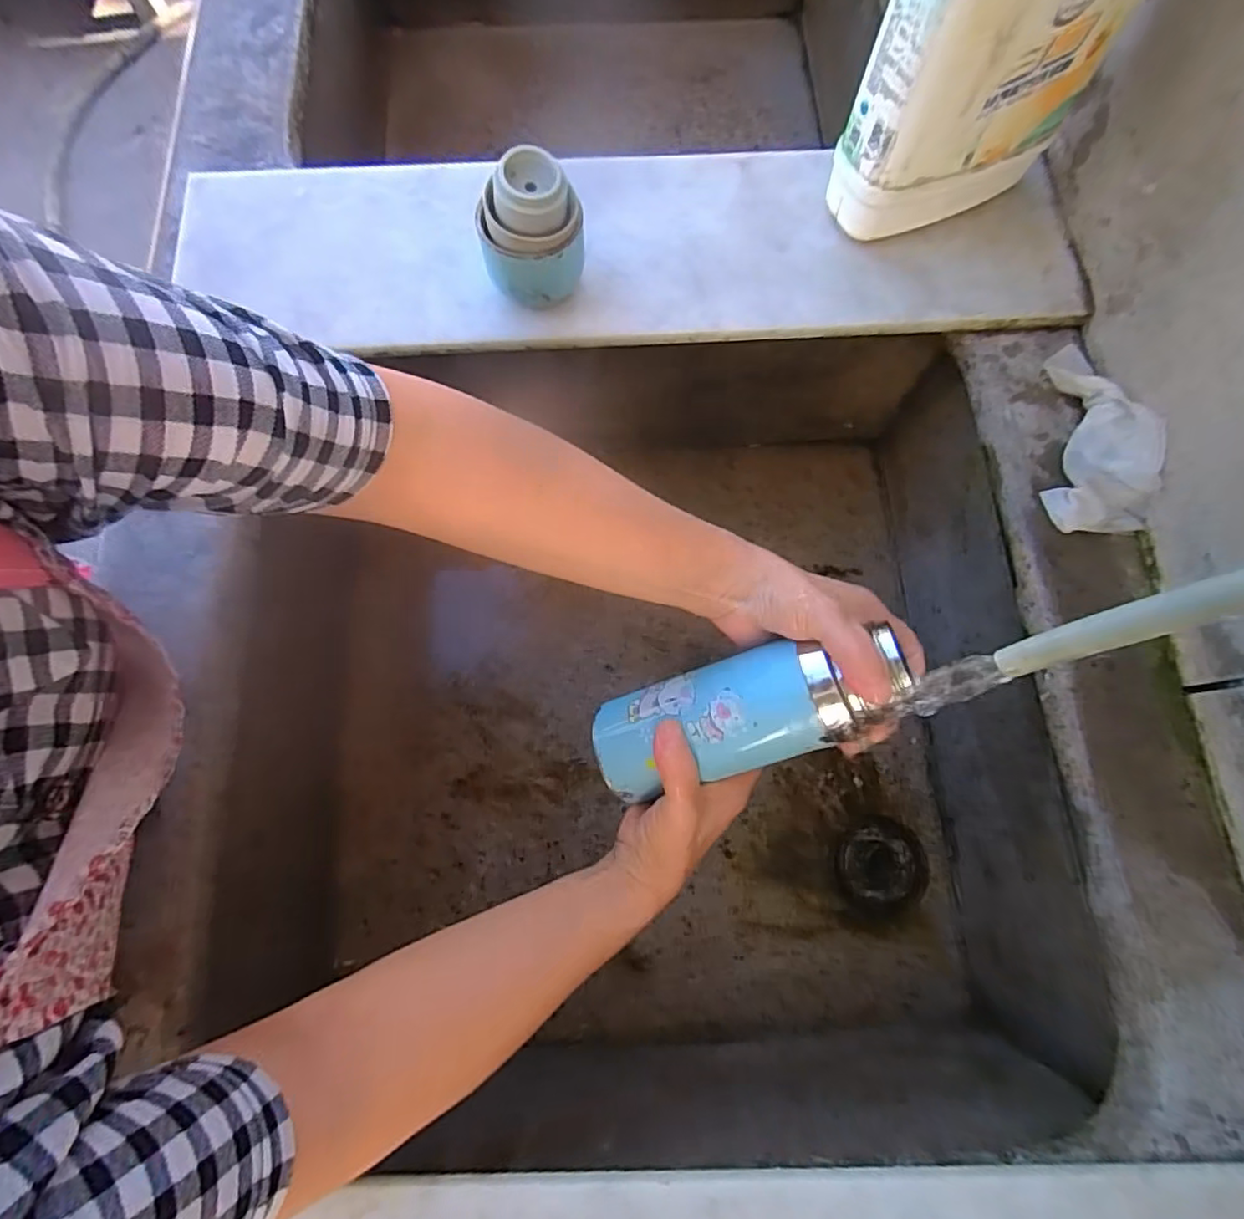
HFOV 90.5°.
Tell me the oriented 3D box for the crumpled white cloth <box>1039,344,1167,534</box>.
[{"bbox_3d":[0.293,-0.108,0.385,0.056,0.037,0.124,4,74,1],"label":"crumpled white cloth"}]

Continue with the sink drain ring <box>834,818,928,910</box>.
[{"bbox_3d":[0.221,0.217,0.528,0.074,0.005,0.067,-12,75,-4],"label":"sink drain ring"}]

